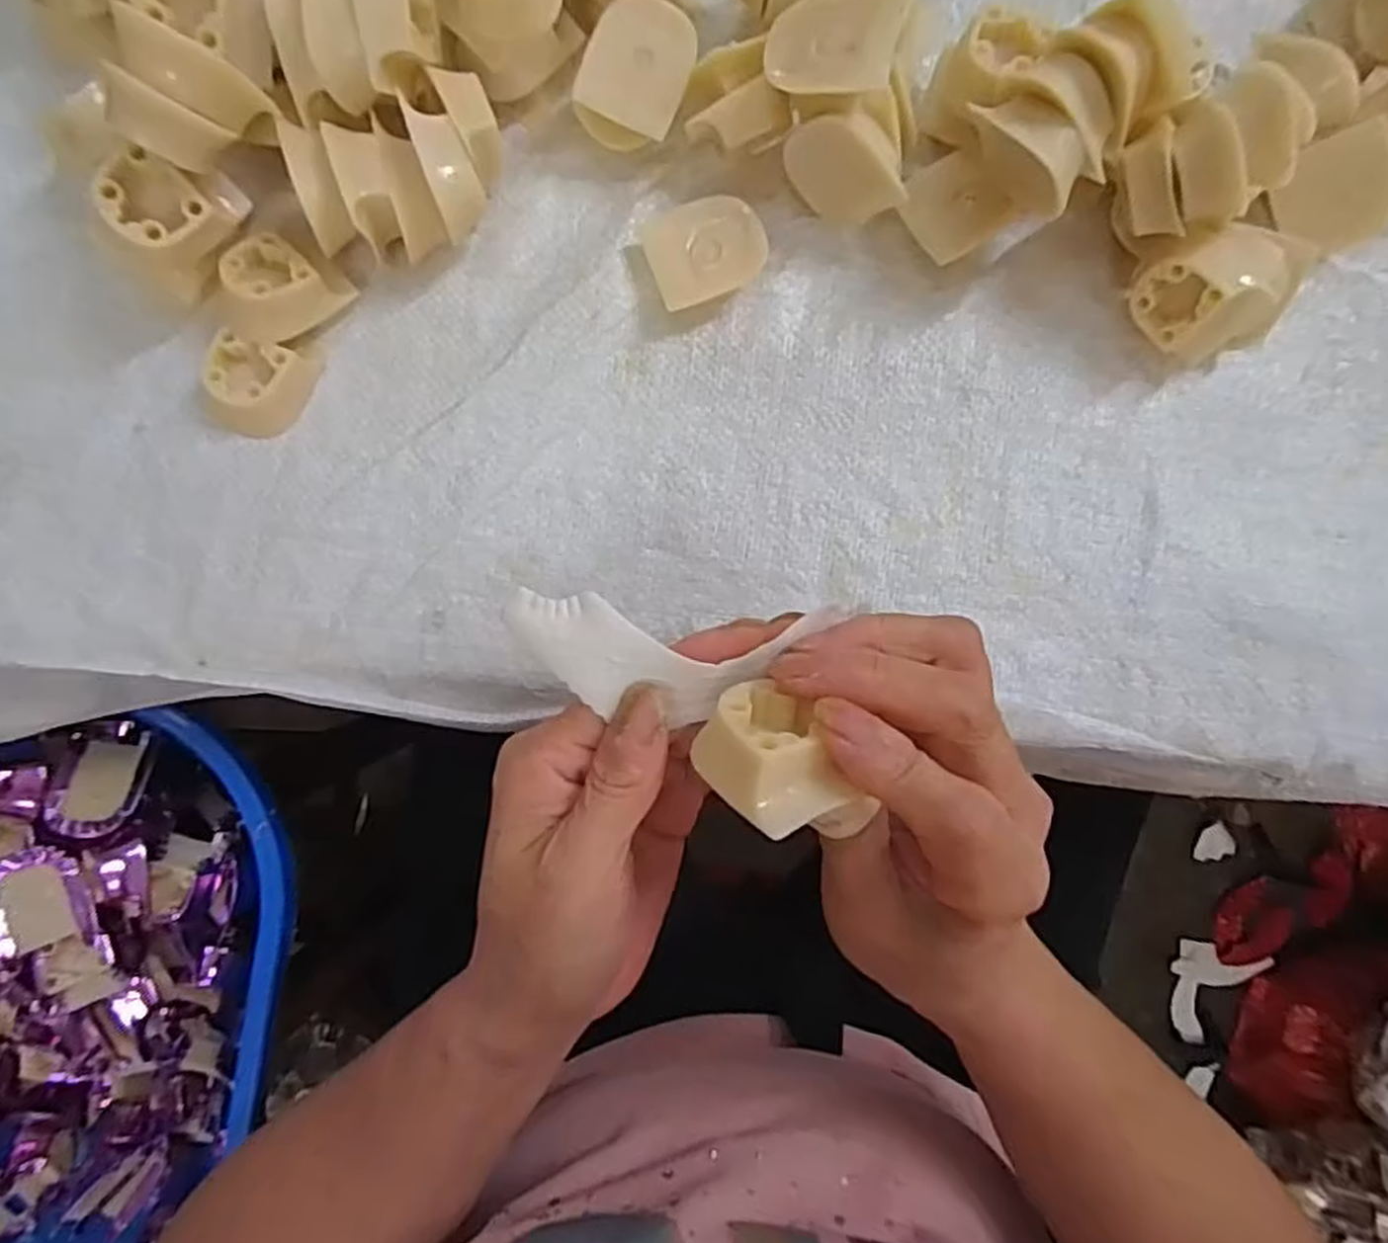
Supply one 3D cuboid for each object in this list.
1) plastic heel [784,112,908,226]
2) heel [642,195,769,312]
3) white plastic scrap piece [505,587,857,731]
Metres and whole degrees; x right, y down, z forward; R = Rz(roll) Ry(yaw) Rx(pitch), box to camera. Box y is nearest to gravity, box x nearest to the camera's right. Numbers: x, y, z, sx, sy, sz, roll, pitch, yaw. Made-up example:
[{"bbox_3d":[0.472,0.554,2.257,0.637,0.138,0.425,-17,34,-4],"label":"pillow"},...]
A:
[{"bbox_3d":[0.059,-0.177,0.311,0.045,0.038,0.016,40,62,-34],"label":"plastic heel"},{"bbox_3d":[0.004,-0.152,0.323,0.045,0.018,0.041,-19,87,-3],"label":"heel"},{"bbox_3d":[-0.006,0.007,0.216,0.088,0.015,0.037,11,86,-10],"label":"white plastic scrap piece"}]

